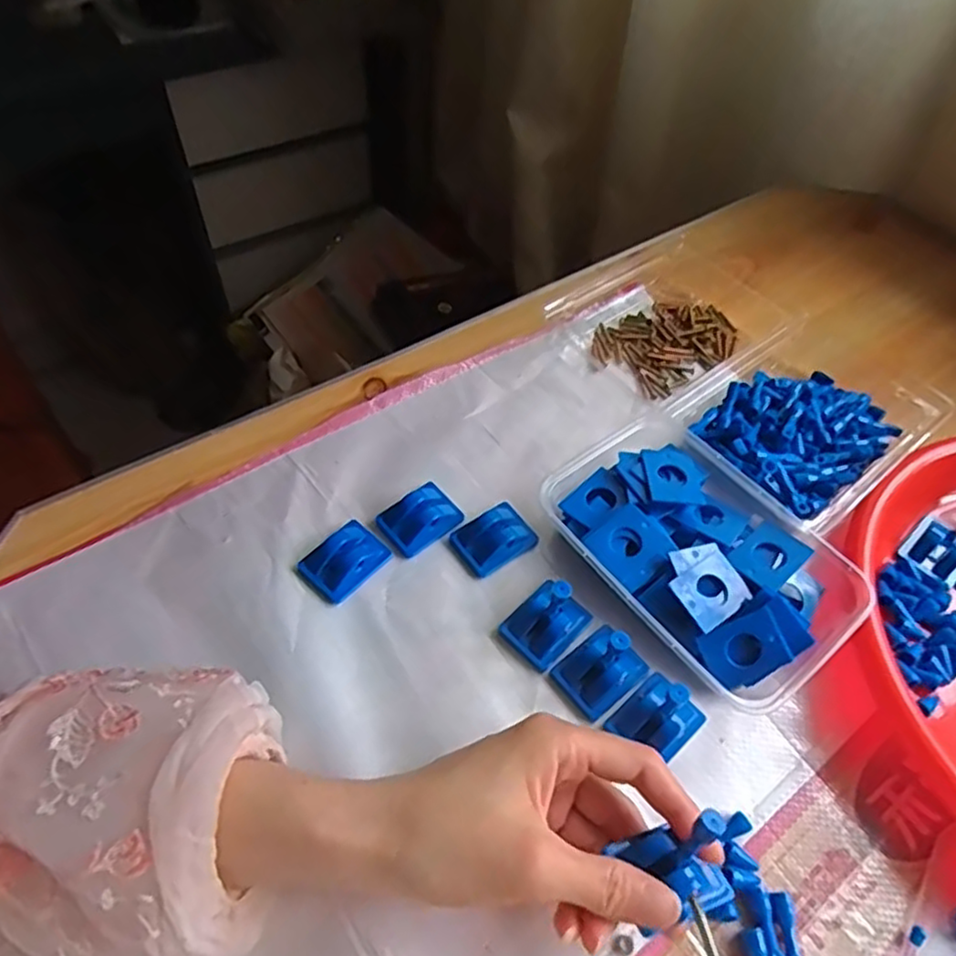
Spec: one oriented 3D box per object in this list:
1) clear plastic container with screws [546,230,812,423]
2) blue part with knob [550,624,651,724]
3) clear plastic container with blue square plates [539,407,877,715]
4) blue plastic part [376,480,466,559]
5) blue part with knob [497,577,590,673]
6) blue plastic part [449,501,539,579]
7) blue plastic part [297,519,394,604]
[{"bbox_3d":[0.161,-0.127,0.524,0.198,0.035,0.141,-31,61,-24],"label":"clear plastic container with screws"},{"bbox_3d":[0.066,0.092,0.346,0.042,0.045,0.033,-32,62,-25],"label":"blue part with knob"},{"bbox_3d":[0.125,0.042,0.391,0.129,0.036,0.167,-33,62,-25],"label":"clear plastic container with blue square plates"},{"bbox_3d":[-0.035,0.022,0.404,0.044,0.014,0.035,-31,61,-24],"label":"blue plastic part"},{"bbox_3d":[0.038,0.070,0.360,0.043,0.045,0.033,-37,64,-27],"label":"blue part with knob"},{"bbox_3d":[0.010,0.033,0.401,0.045,0.016,0.035,-30,60,-23],"label":"blue plastic part"},{"bbox_3d":[-0.076,0.046,0.387,0.035,0.011,0.046,36,59,21],"label":"blue plastic part"}]

